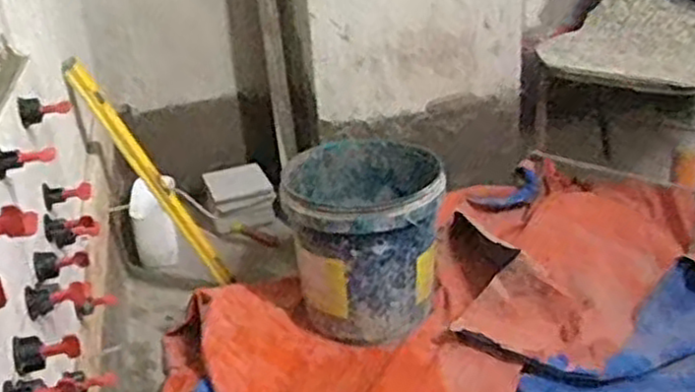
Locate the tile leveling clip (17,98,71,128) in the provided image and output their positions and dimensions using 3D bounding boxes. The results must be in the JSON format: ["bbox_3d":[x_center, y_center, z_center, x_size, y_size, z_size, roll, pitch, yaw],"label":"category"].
[{"bbox_3d":[-0.326,-0.094,0.796,0.052,0.028,0.034,-15,28,-21],"label":"tile leveling clip"}]

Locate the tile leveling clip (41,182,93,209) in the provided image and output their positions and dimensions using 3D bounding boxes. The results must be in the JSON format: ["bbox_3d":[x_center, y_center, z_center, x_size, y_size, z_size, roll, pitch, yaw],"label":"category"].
[{"bbox_3d":[-0.318,-0.004,0.838,0.052,0.028,0.029,-14,27,-19],"label":"tile leveling clip"}]

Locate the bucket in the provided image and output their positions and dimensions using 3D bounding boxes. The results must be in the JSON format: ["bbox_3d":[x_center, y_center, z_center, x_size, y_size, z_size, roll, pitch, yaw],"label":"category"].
[{"bbox_3d":[0.038,0.096,1.479,0.281,0.319,0.276,-3,26,2],"label":"bucket"}]

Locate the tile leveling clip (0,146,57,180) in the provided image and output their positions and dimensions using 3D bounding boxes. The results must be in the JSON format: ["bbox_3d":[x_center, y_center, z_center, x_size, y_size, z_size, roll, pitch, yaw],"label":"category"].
[{"bbox_3d":[-0.289,-0.036,0.664,0.051,0.024,0.029,-13,27,-17],"label":"tile leveling clip"}]

